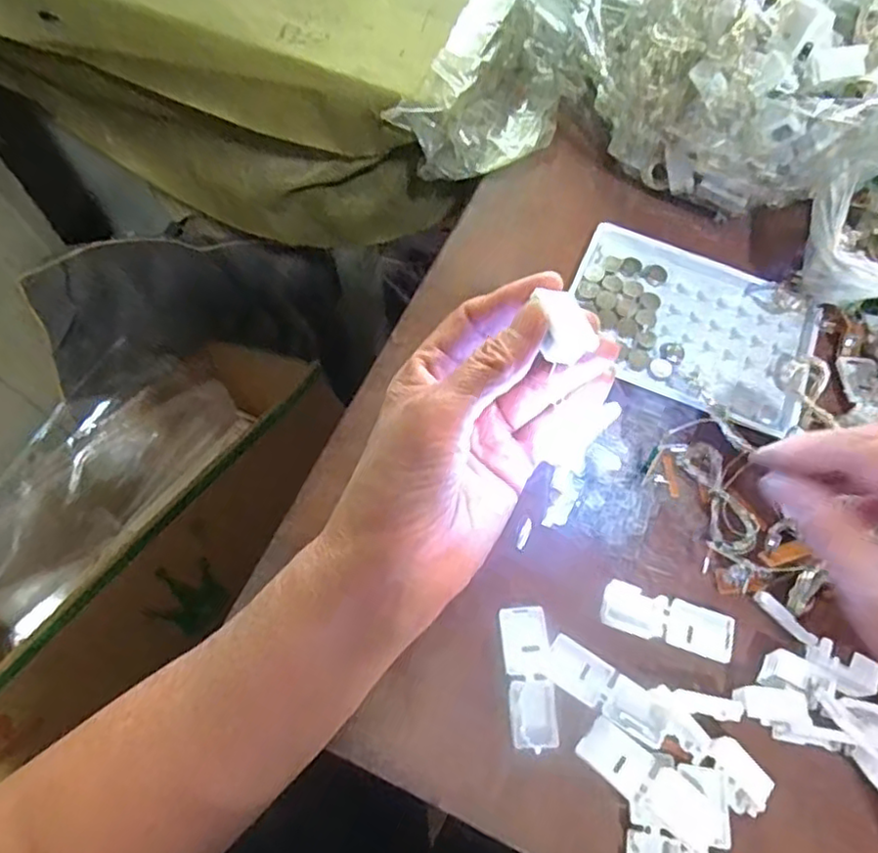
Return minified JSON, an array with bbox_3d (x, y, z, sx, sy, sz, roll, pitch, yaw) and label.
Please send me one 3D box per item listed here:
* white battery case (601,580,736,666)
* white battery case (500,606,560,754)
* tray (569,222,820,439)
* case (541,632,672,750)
[{"bbox_3d":[0.100,0.085,0.294,0.056,0.008,0.021,18,67,7],"label":"white battery case"},{"bbox_3d":[0.038,0.105,0.282,0.020,0.005,0.055,-2,66,-2],"label":"white battery case"},{"bbox_3d":[0.135,-0.056,0.362,0.128,0.014,0.096,22,68,9],"label":"tray"},{"bbox_3d":[0.070,0.110,0.280,0.054,0.007,0.019,31,69,12],"label":"case"}]

